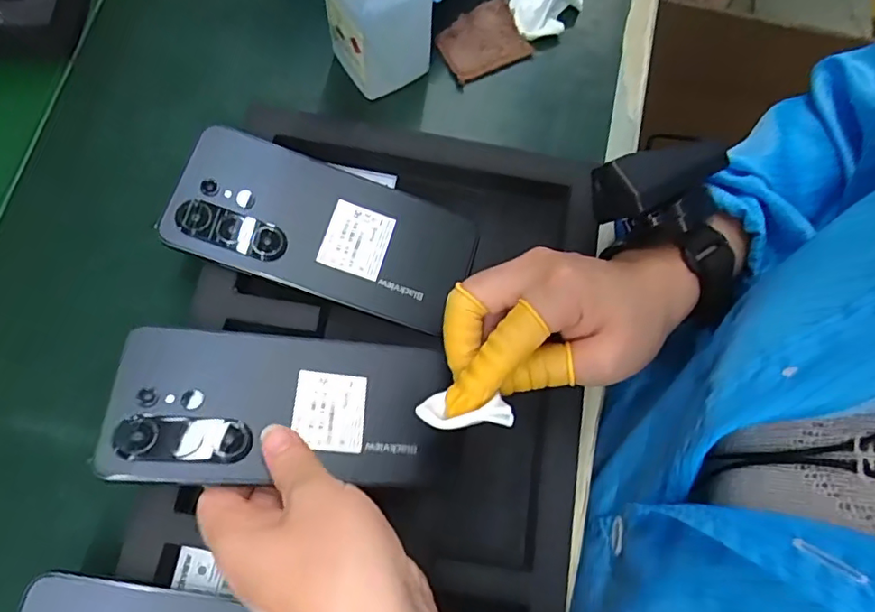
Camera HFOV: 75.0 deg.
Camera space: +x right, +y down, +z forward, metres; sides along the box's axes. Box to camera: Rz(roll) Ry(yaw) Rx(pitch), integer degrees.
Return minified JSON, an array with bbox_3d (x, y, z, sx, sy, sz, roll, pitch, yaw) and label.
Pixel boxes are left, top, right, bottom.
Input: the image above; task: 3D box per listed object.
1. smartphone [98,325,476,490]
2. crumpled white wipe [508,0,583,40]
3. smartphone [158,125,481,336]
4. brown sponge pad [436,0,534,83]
[{"bbox_3d":[-0.072,0.049,0.288,0.165,0.004,0.077,6,58,-14],"label":"smartphone"},{"bbox_3d":[0.075,-0.213,0.402,0.041,0.019,0.041,32,76,8],"label":"crumpled white wipe"},{"bbox_3d":[-0.063,-0.044,0.328,0.165,0.005,0.077,18,74,-9],"label":"smartphone"},{"bbox_3d":[0.032,-0.187,0.399,0.056,0.011,0.045,-26,76,-8],"label":"brown sponge pad"}]

